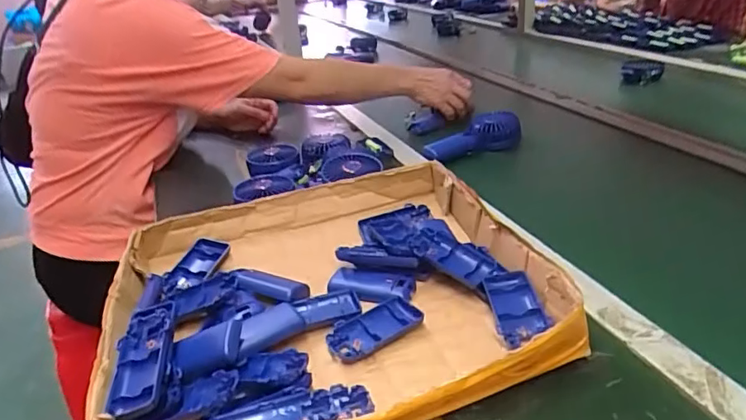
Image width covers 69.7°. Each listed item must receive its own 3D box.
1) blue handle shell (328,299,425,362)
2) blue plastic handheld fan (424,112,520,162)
[{"bbox_3d":[0.002,0.116,0.525,0.094,0.013,0.047,-21,31,-25],"label":"blue handle shell"},{"bbox_3d":[0.172,-0.122,0.929,0.165,0.063,0.073,-7,28,1],"label":"blue plastic handheld fan"}]

